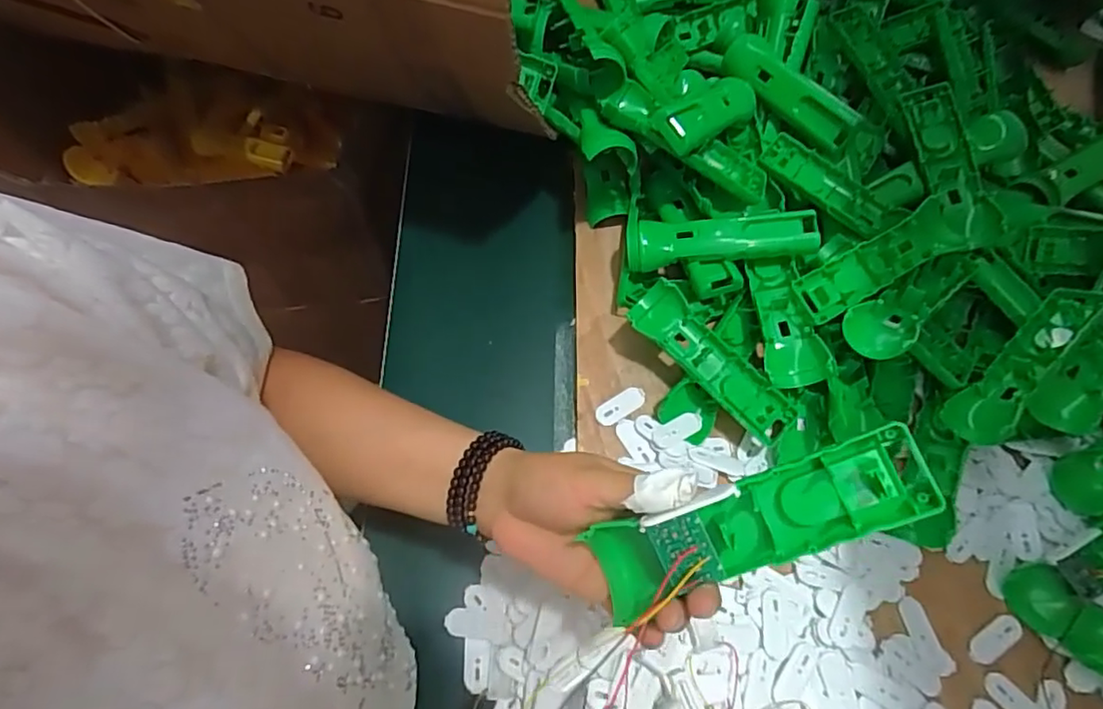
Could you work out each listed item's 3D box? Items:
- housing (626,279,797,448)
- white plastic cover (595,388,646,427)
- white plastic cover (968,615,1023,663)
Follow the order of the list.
[{"bbox_3d":[0.139,0.006,0.514,0.045,0.029,0.164,-39,72,-17],"label":"housing"},{"bbox_3d":[0.063,0.048,0.538,0.050,0.004,0.021,-31,70,-14],"label":"white plastic cover"},{"bbox_3d":[0.352,0.227,0.470,0.049,0.004,0.021,-30,70,-14],"label":"white plastic cover"}]

